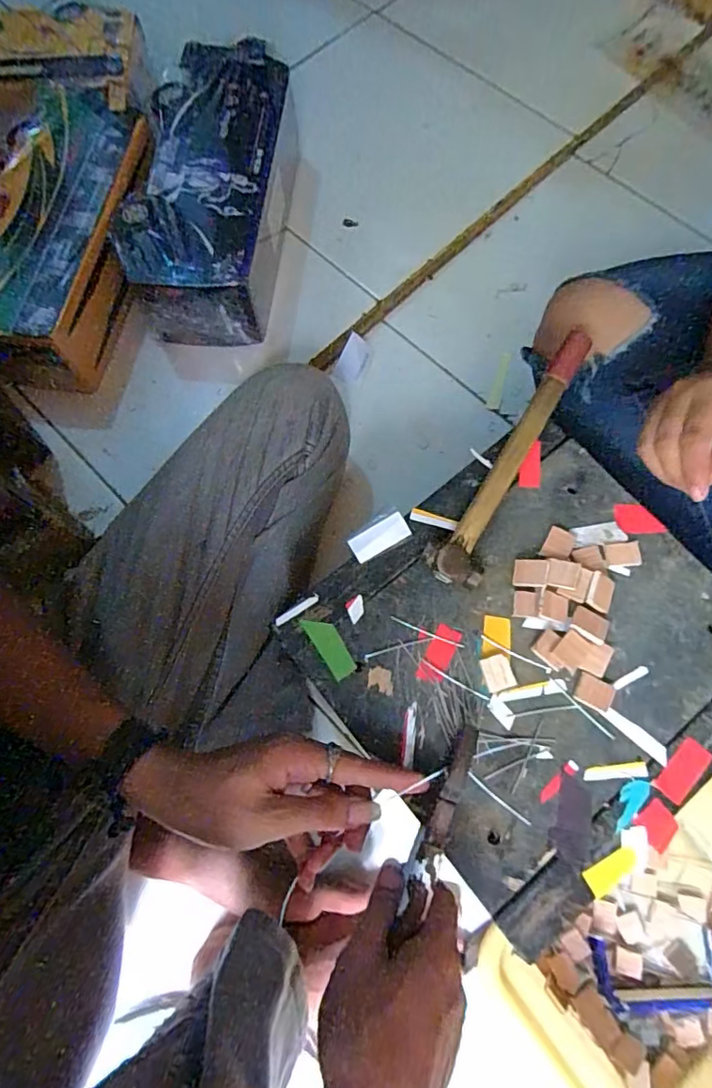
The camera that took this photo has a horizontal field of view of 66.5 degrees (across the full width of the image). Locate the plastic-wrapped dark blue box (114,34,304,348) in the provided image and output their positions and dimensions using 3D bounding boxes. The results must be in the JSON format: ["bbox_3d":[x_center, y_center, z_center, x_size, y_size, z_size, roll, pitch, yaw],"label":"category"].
[{"bbox_3d":[-0.177,-0.430,0.686,0.163,0.132,0.362,7,73,4],"label":"plastic-wrapped dark blue box"}]

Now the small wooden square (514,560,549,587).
[{"bbox_3d":[0.128,0.022,0.399,0.024,0.004,0.020,3,82,27],"label":"small wooden square"}]

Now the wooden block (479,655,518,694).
[{"bbox_3d":[0.101,0.092,0.386,0.020,0.004,0.024,-15,73,-3],"label":"wooden block"}]

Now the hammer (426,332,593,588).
[{"bbox_3d":[0.122,-0.072,0.429,0.039,0.023,0.238,27,75,10],"label":"hammer"}]

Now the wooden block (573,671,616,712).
[{"bbox_3d":[0.166,0.104,0.380,0.025,0.004,0.019,25,75,9],"label":"wooden block"}]

